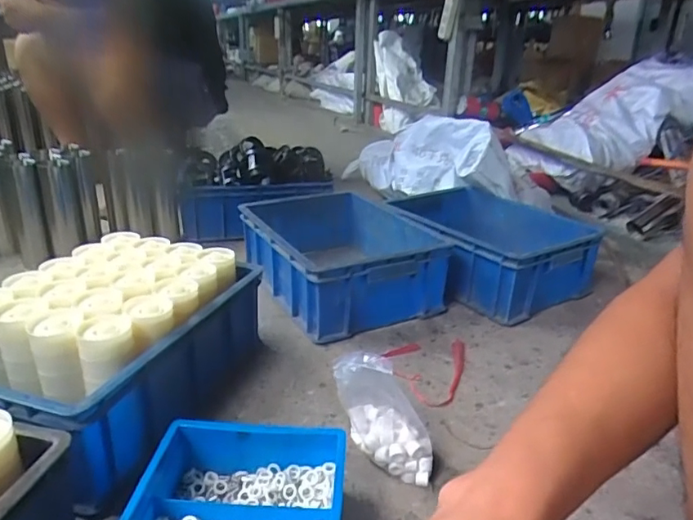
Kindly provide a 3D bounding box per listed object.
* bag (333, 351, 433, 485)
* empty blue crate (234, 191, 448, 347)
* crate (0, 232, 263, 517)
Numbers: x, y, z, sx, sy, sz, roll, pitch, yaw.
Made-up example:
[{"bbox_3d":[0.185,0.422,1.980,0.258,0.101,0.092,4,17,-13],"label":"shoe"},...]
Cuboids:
[{"bbox_3d":[0.047,0.180,0.624,0.068,0.170,0.114,-19,31,-40],"label":"bag"},{"bbox_3d":[-0.006,-0.011,1.094,0.313,0.147,0.401,-11,26,-27],"label":"empty blue crate"},{"bbox_3d":[-0.328,0.117,0.732,0.285,0.176,0.382,9,24,17],"label":"crate"}]

